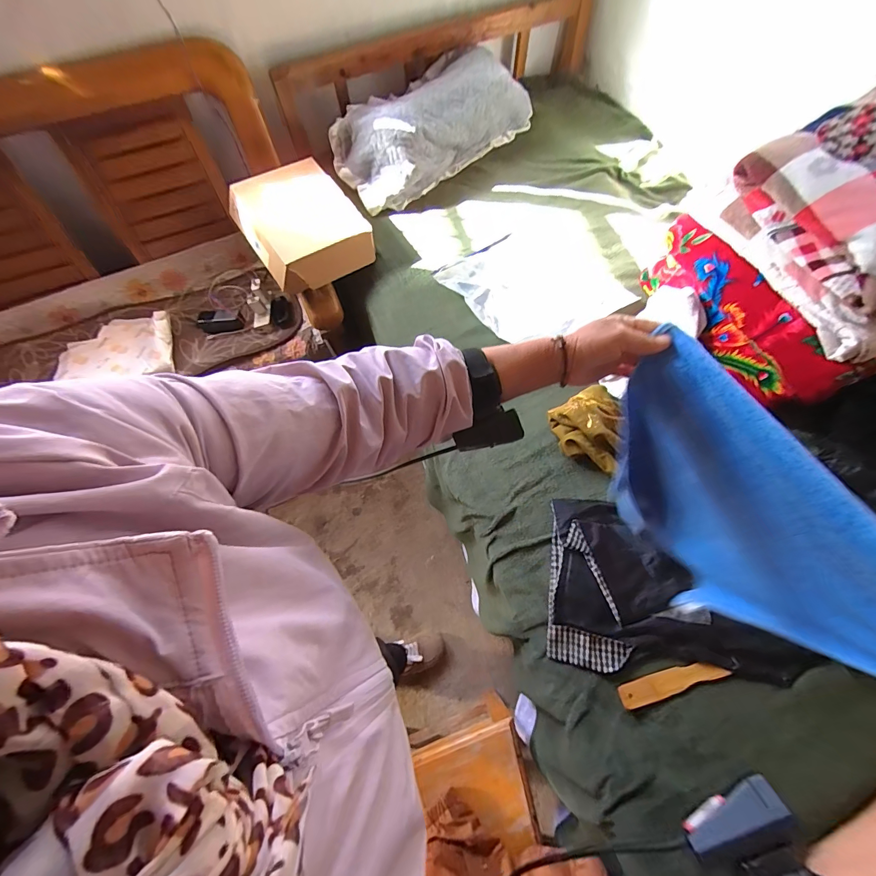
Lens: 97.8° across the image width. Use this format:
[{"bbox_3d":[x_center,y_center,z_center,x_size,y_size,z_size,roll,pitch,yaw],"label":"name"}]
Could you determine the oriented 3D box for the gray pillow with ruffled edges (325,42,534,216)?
[{"bbox_3d":[-0.010,-0.954,1.160,0.620,0.210,0.269,-32,69,-13],"label":"gray pillow with ruffled edges"}]

